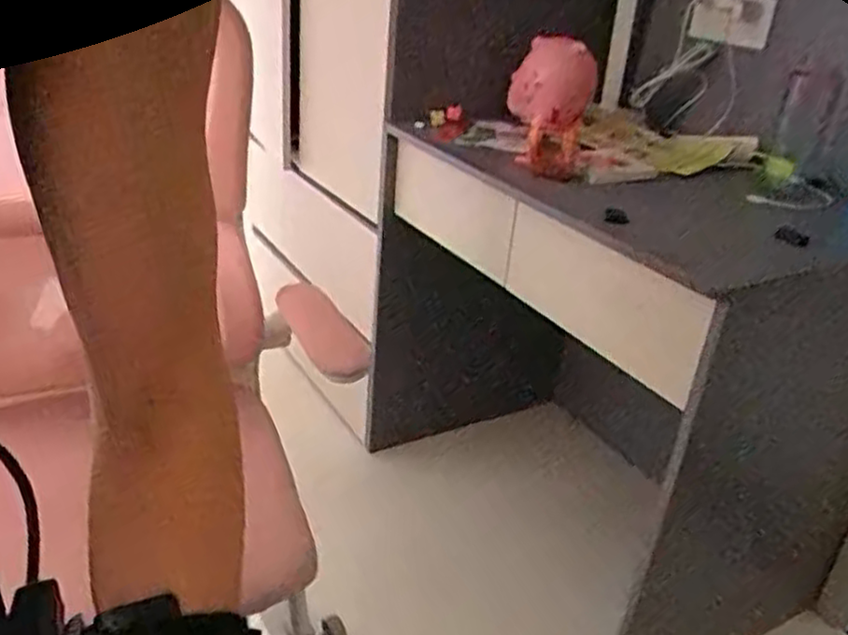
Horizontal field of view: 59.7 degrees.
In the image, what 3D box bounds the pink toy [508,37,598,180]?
[{"bbox_3d":[0.248,-0.458,1.434,0.165,0.152,0.140,9,27,8],"label":"pink toy"}]

